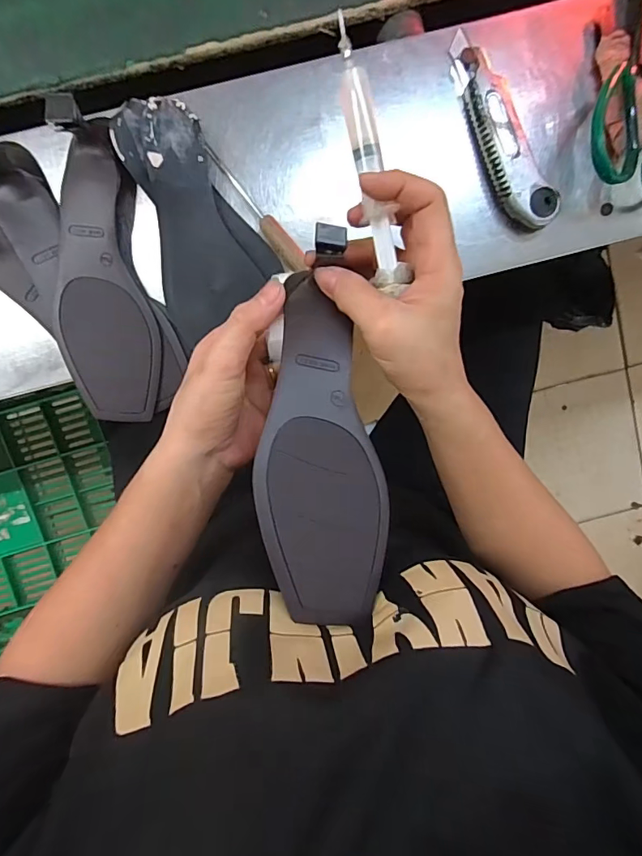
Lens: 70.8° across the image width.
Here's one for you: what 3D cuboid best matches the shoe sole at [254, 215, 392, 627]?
[{"bbox_3d":[0.000,-0.003,0.267,0.072,0.028,0.221,-2,80,-3],"label":"shoe sole"}]

